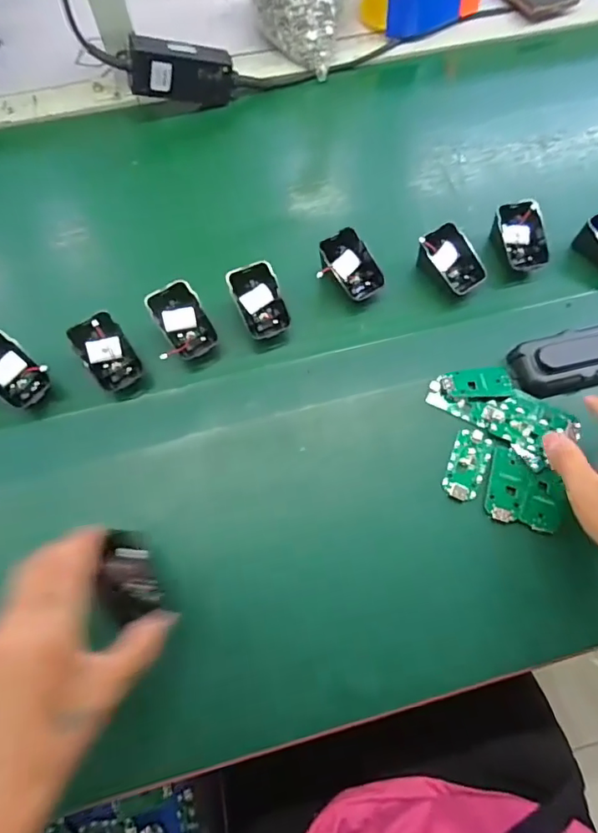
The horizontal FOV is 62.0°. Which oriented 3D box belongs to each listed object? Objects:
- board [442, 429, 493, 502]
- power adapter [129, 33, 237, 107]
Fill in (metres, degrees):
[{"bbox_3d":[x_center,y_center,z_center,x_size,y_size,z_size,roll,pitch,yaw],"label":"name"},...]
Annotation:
[{"bbox_3d":[0.145,0.042,0.429,0.031,0.007,0.064,22,70,10],"label":"board"},{"bbox_3d":[-0.131,-0.394,0.570,0.119,0.052,0.030,-6,66,-23],"label":"power adapter"}]

